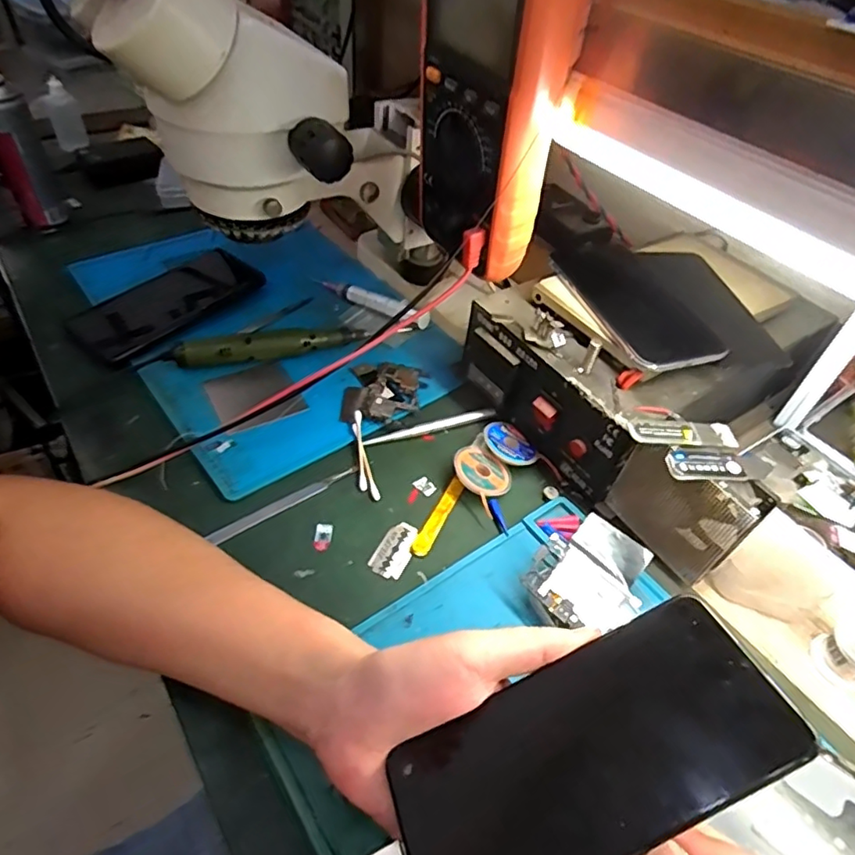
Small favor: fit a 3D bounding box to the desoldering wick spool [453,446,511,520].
[{"bbox_3d":[0.041,0.035,0.422,0.050,0.007,0.041,45,43,18],"label":"desoldering wick spool"}]

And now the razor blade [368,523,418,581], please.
[{"bbox_3d":[-0.021,0.082,0.381,0.022,0.004,0.042,29,49,10],"label":"razor blade"}]

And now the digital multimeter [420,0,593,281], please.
[{"bbox_3d":[0.034,-0.177,0.318,0.052,0.167,0.086,-18,51,-21],"label":"digital multimeter"}]

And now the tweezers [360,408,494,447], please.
[{"bbox_3d":[0.002,-0.001,0.456,0.109,0.004,0.013,-14,50,-18],"label":"tweezers"}]

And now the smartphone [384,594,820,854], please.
[{"bbox_3d":[0.062,0.132,0.229,0.155,0.005,0.072,-28,39,-2],"label":"smartphone"}]

